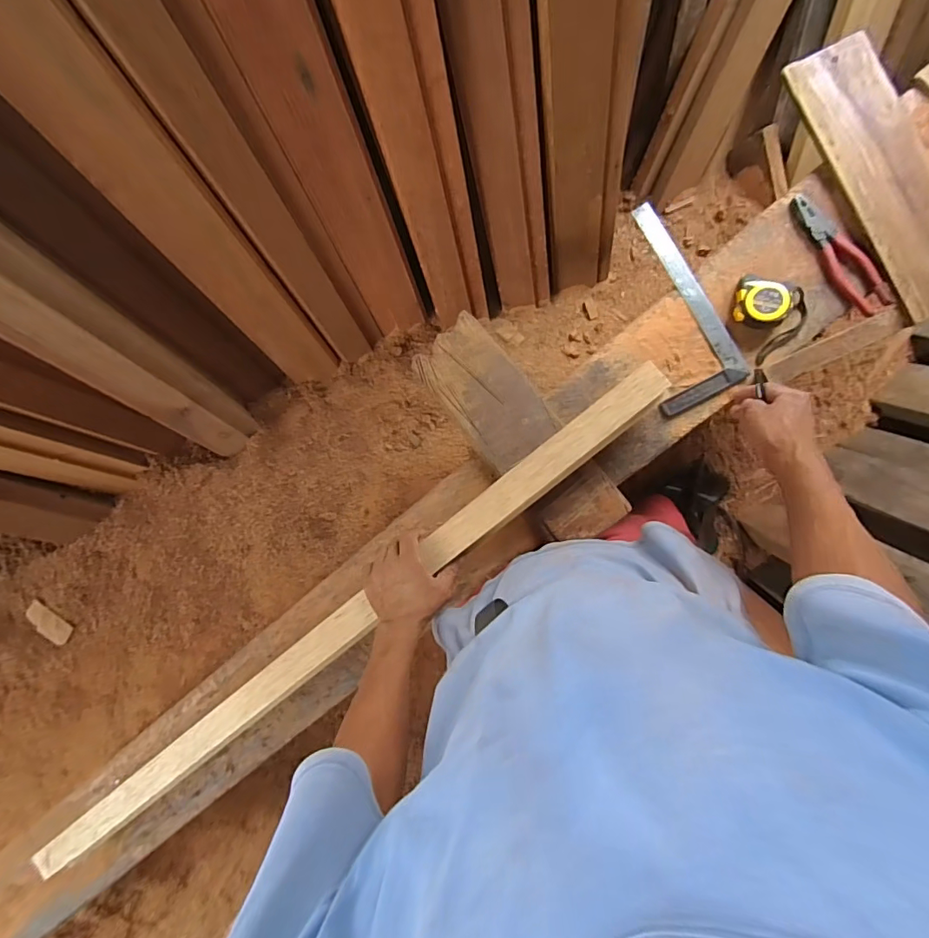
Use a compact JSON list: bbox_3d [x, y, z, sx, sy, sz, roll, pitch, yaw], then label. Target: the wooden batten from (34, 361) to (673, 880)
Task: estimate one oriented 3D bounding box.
[{"bbox_3d":[-0.193,0.243,0.683,1.129,0.021,0.050,-40,87,7],"label":"wooden batten"}]

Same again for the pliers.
[{"bbox_3d":[0.536,-0.310,0.689,0.051,0.017,0.195,-33,88,10],"label":"pliers"}]

